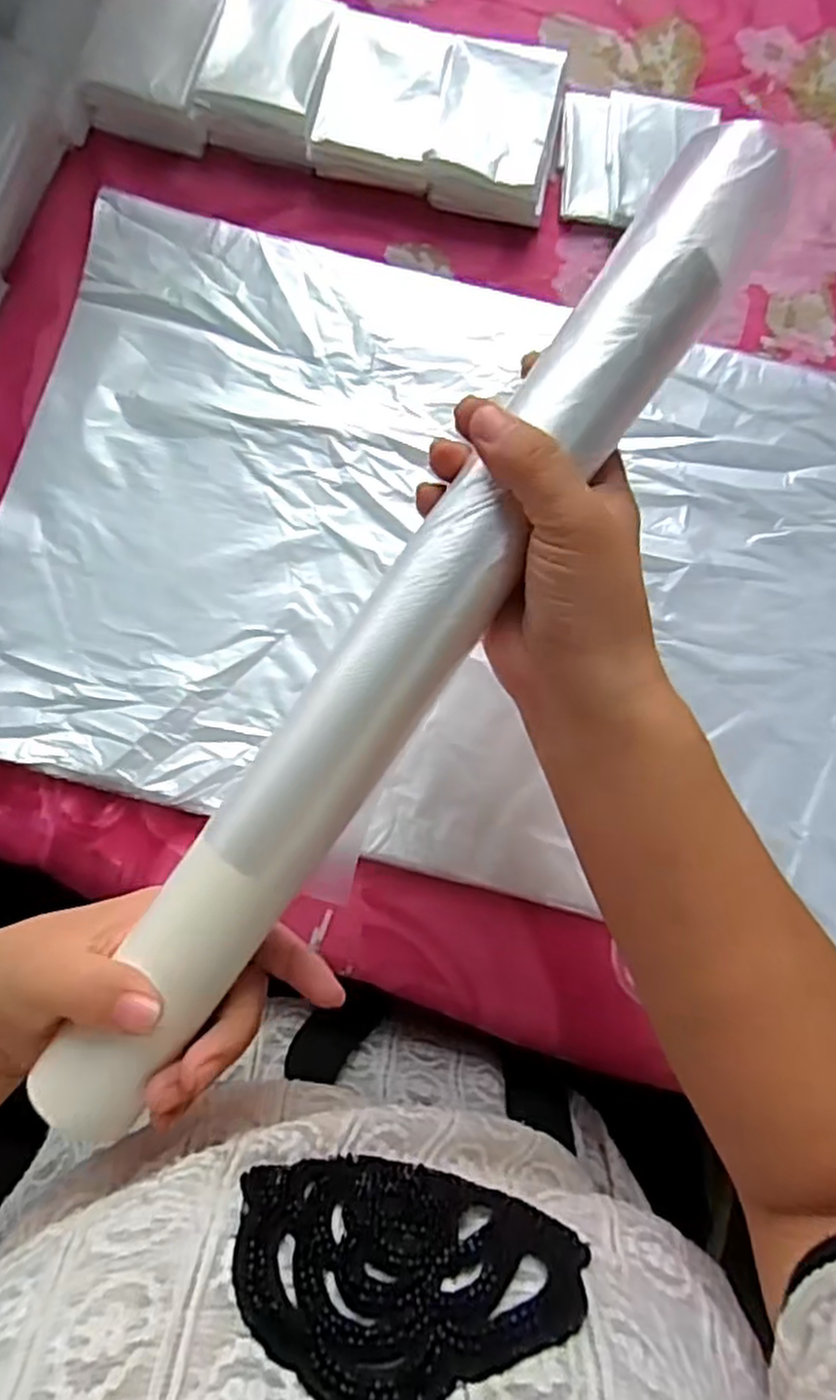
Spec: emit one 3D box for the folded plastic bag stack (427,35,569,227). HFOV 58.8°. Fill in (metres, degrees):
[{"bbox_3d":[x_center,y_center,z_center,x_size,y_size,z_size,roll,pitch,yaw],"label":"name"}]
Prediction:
[{"bbox_3d":[0.045,-0.320,0.416,0.063,0.028,0.091,10,81,3],"label":"folded plastic bag stack"}]

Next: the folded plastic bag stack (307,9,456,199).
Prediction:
[{"bbox_3d":[-0.018,-0.334,0.416,0.065,0.029,0.086,11,81,3],"label":"folded plastic bag stack"}]

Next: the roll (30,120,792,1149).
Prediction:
[{"bbox_3d":[-0.001,-0.027,0.255,0.041,0.025,0.395,34,88,6],"label":"roll"}]

